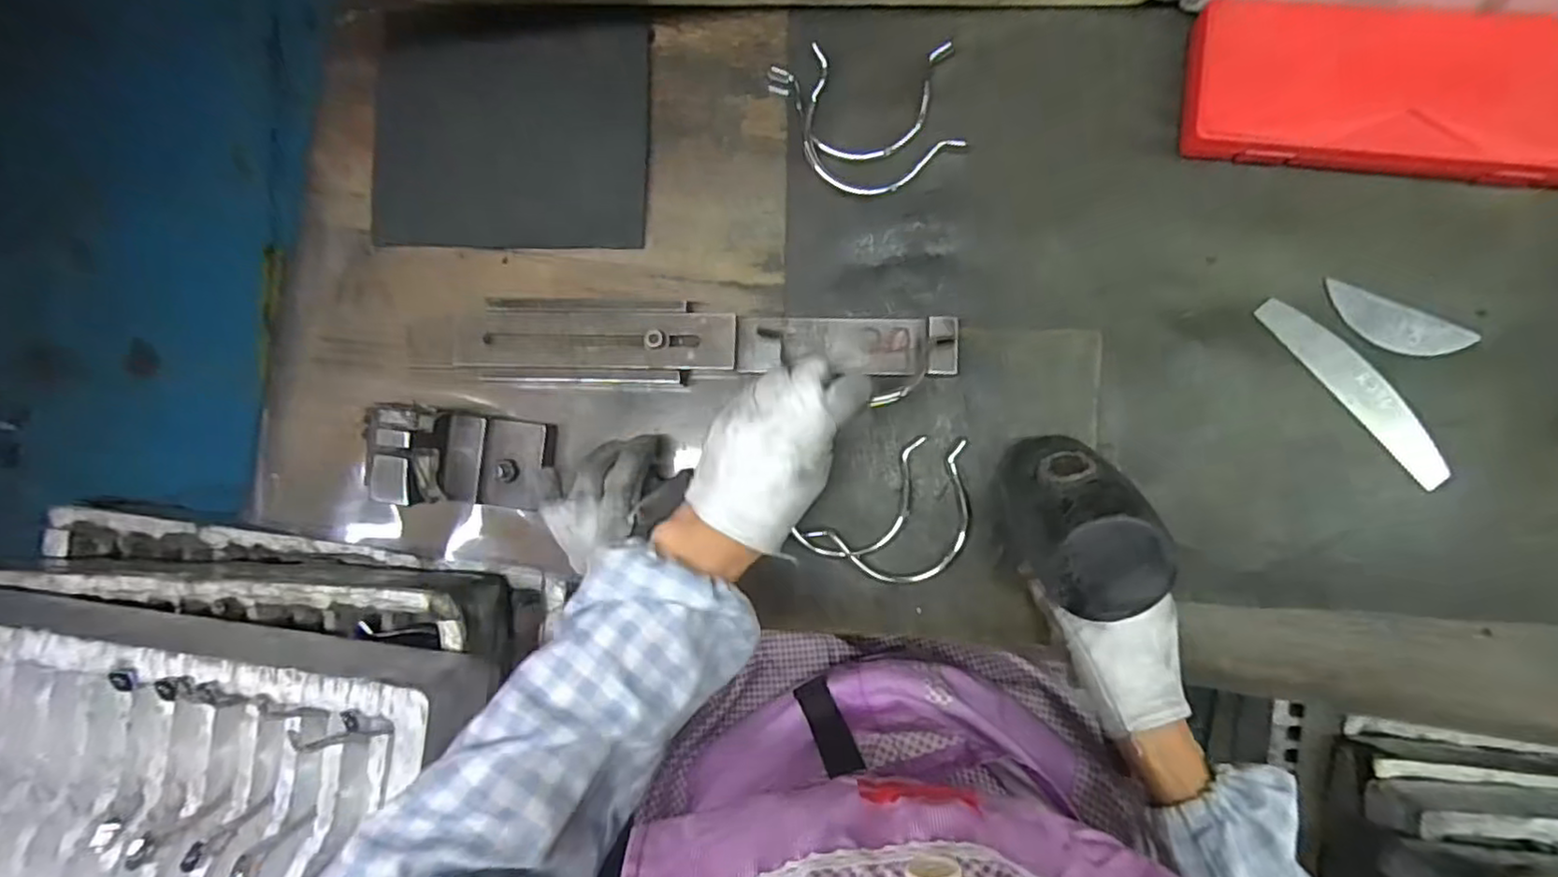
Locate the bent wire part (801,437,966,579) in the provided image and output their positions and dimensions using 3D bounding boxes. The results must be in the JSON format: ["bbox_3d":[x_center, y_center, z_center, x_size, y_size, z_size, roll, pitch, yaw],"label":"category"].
[{"bbox_3d":[0.090,0.064,0.461,0.124,0.014,0.070,-32,87,4],"label":"bent wire part"}]

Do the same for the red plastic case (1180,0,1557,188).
[{"bbox_3d":[0.396,-0.221,0.431,0.248,0.030,0.100,5,90,5],"label":"red plastic case"}]

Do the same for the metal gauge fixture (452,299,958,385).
[{"bbox_3d":[-0.057,-0.068,0.471,0.350,0.020,0.059,1,90,4],"label":"metal gauge fixture"}]

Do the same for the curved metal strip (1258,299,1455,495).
[{"bbox_3d":[0.382,-0.034,0.442,0.030,0.004,0.155,-41,87,4],"label":"curved metal strip"}]

